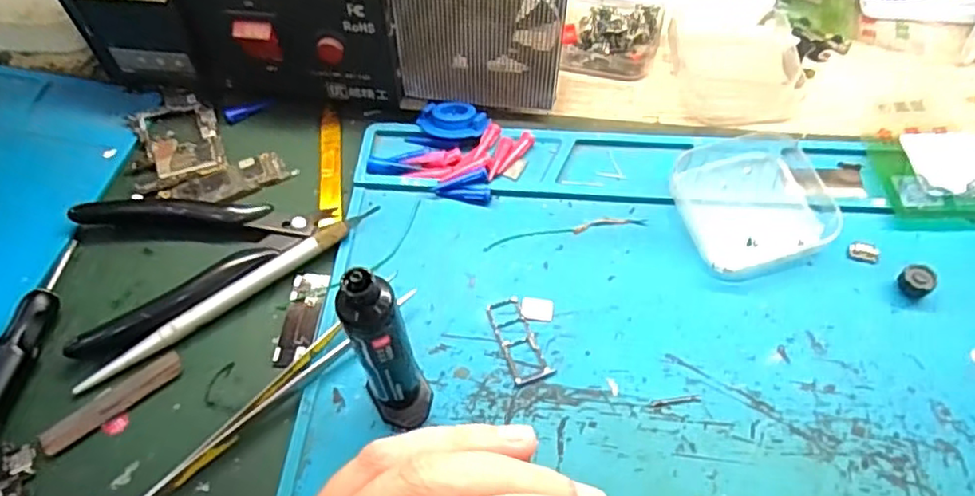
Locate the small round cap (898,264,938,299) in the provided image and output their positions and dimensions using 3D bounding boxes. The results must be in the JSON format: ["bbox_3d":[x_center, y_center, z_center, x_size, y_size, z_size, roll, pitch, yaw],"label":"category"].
[{"bbox_3d":[0.185,0.014,0.274,0.011,0.010,0.013,-36,63,-18],"label":"small round cap"}]

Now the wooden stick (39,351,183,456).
[{"bbox_3d":[-0.152,0.062,0.258,0.056,0.004,0.012,-36,63,-18],"label":"wooden stick"}]

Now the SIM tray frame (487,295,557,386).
[{"bbox_3d":[0.014,0.038,0.268,0.017,0.004,0.040,-17,59,-8],"label":"SIM tray frame"}]

